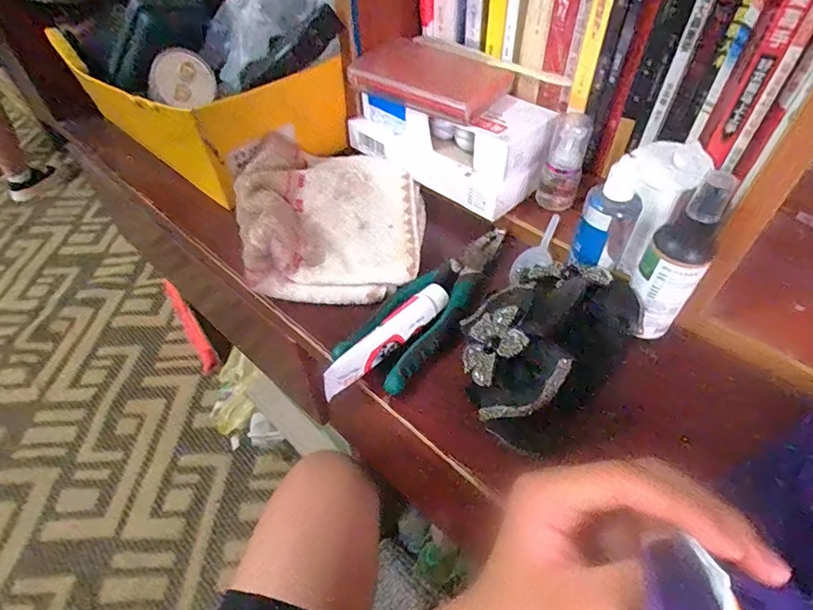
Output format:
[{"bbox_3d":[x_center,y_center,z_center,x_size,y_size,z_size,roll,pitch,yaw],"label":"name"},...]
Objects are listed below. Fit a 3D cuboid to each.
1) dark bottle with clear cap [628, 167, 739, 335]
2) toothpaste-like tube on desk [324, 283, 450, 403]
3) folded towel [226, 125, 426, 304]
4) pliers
[{"bbox_3d":[0.180,-0.028,0.312,0.036,0.119,0.030,35,58,27],"label":"dark bottle with clear cap"},{"bbox_3d":[-0.012,0.023,0.348,0.024,0.027,0.123,32,57,25],"label":"toothpaste-like tube on desk"},{"bbox_3d":[-0.073,-0.088,0.430,0.176,0.056,0.179,1,49,2],"label":"folded towel"},{"bbox_3d":[0.026,-0.009,0.384,0.057,0.016,0.189,29,55,23],"label":"pliers"}]

